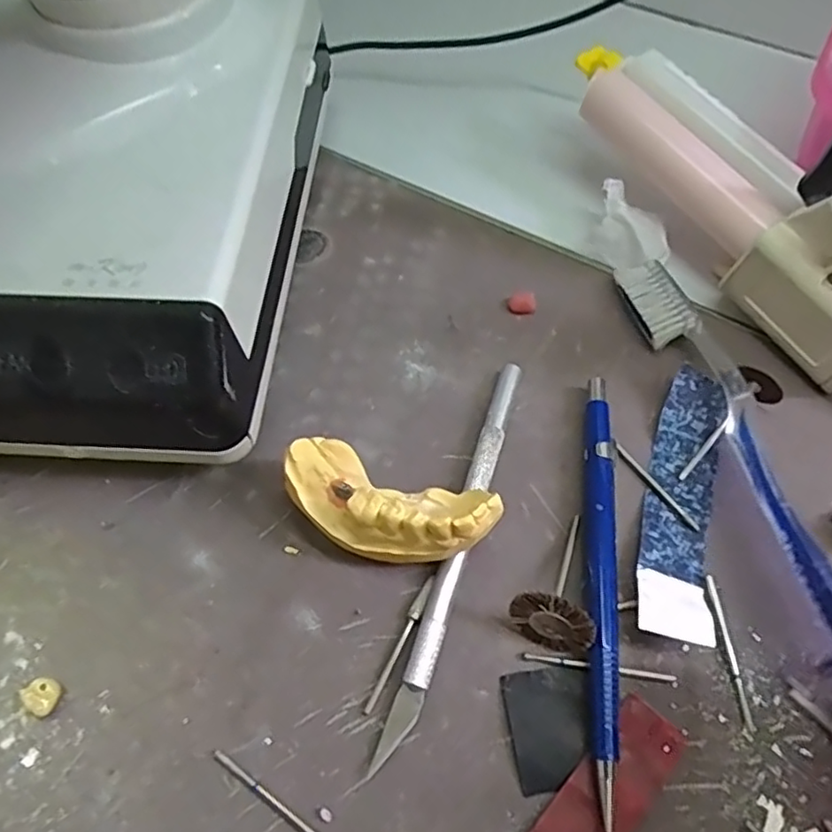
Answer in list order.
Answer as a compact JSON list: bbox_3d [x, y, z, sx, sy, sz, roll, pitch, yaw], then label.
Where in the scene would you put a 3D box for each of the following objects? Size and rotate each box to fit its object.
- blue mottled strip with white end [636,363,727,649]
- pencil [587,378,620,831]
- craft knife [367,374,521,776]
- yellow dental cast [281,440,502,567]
[{"bbox_3d":[0.088,0.026,0.210,0.022,0.011,0.094,15,62,10],"label":"blue mottled strip with white end"},{"bbox_3d":[0.058,0.048,0.200,0.009,0.010,0.136,6,61,5],"label":"pencil"},{"bbox_3d":[0.014,0.041,0.207,0.009,0.008,0.137,16,63,10],"label":"craft knife"},{"bbox_3d":[-0.010,0.030,0.198,0.064,0.034,0.027,23,64,14],"label":"yellow dental cast"}]

